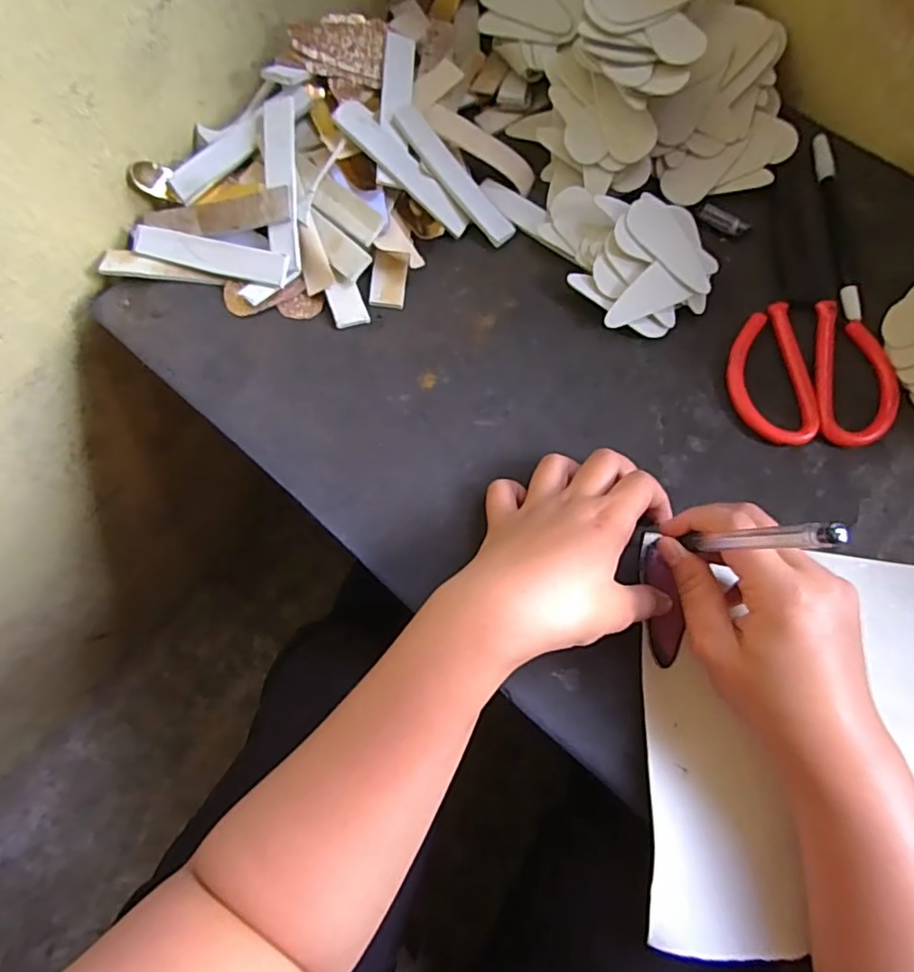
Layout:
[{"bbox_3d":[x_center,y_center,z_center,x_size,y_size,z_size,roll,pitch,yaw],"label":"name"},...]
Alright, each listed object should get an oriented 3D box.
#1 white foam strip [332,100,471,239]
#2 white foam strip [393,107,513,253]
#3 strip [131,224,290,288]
[{"bbox_3d":[-0.035,-0.211,0.389,0.107,0.004,0.023,41,76,-14],"label":"white foam strip"},{"bbox_3d":[-0.001,-0.207,0.391,0.021,0.005,0.108,-41,94,-12],"label":"white foam strip"},{"bbox_3d":[-0.162,-0.149,0.377,0.110,0.005,0.021,14,105,7],"label":"strip"}]

